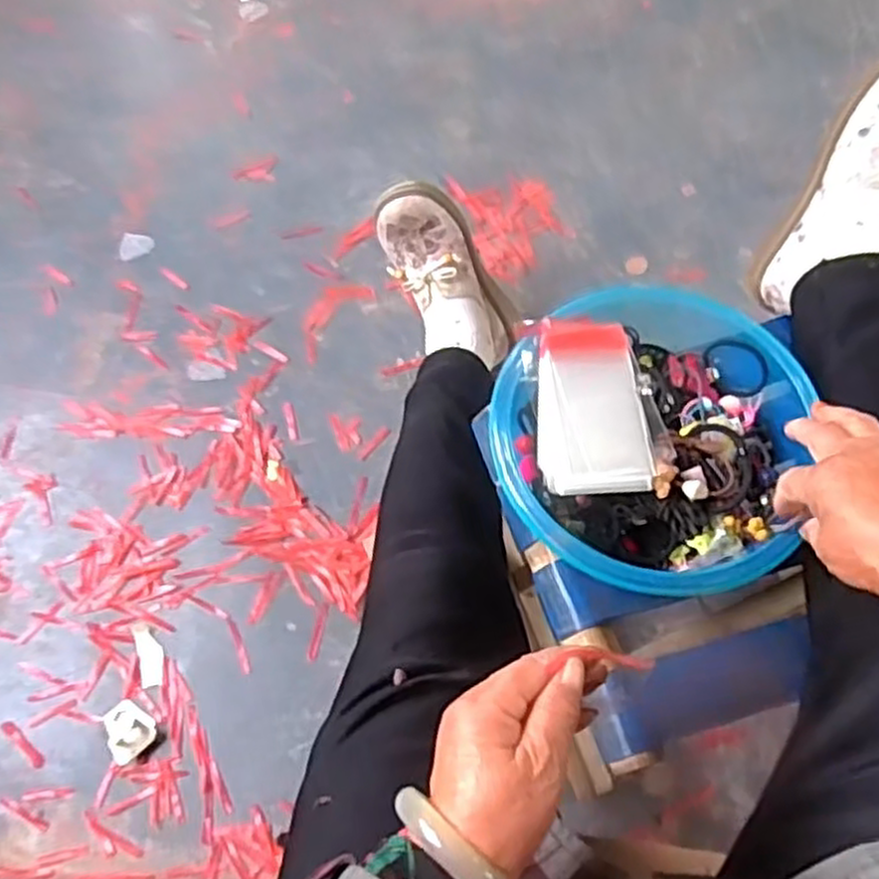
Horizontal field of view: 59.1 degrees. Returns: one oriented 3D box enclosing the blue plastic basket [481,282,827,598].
[{"bbox_3d":[0.146,-0.007,0.555,0.207,0.059,0.220,-1,64,3],"label":"blue plastic basket"}]

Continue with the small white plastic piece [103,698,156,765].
[{"bbox_3d":[-0.313,0.290,0.775,0.048,0.013,0.056,-41,69,-15],"label":"small white plastic piece"}]

